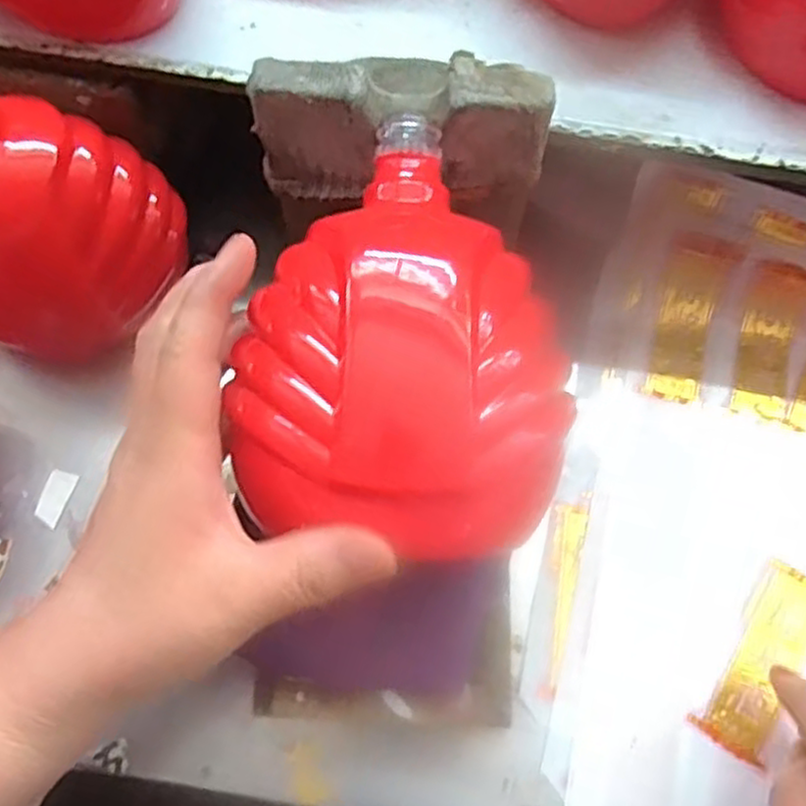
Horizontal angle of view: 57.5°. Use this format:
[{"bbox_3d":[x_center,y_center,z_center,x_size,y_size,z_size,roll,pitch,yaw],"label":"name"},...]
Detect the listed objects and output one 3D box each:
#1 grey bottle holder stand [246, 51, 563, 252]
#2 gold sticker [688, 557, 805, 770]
[{"bbox_3d":[0.000,-0.115,0.317,0.118,0.072,0.033,5,71,1],"label":"grey bottle holder stand"},{"bbox_3d":[0.177,0.124,0.354,0.039,0.004,0.094,34,72,10],"label":"gold sticker"}]

